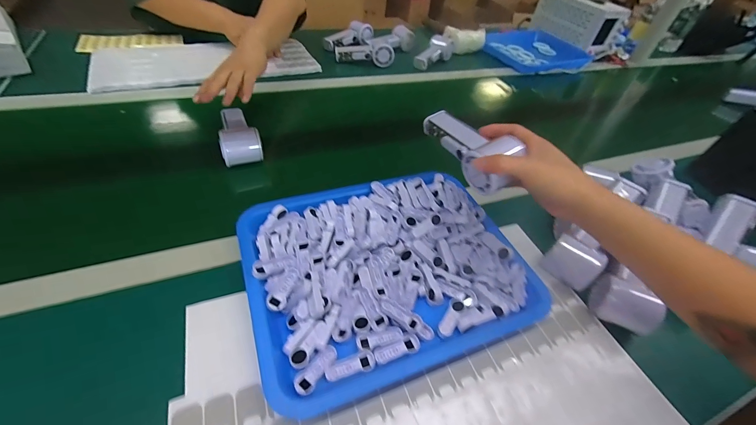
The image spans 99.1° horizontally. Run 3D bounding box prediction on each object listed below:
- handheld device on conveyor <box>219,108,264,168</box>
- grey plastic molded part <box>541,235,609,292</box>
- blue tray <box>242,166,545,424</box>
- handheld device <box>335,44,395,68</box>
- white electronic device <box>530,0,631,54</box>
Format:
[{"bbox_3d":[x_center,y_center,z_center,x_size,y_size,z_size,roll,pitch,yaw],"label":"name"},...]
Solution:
[{"bbox_3d":[-0.239,-0.148,0.553,0.066,0.041,0.164,-11,48,-17],"label":"handheld device on conveyor"},{"bbox_3d":[0.255,0.068,0.425,0.030,0.063,0.059,-25,54,-28],"label":"grey plastic molded part"},{"bbox_3d":[0.011,0.057,0.407,0.324,0.050,0.263,-13,49,-19],"label":"blue tray"},{"bbox_3d":[-0.036,-0.430,0.876,0.157,0.054,0.044,3,46,-7],"label":"handheld device"},{"bbox_3d":[0.700,-0.684,1.132,0.138,0.127,0.273,-10,49,-18],"label":"white electronic device"}]

